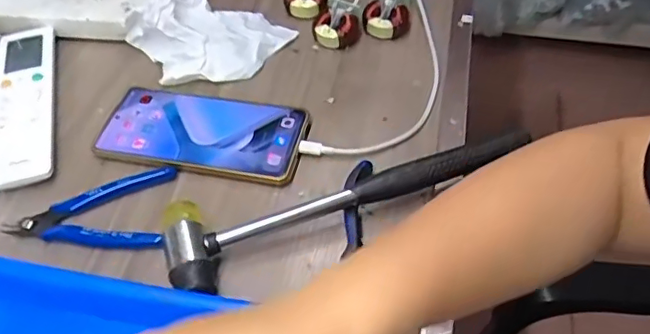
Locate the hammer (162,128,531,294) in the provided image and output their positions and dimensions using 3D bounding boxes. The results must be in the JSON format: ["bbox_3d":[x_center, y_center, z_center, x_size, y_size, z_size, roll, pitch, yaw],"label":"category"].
[{"bbox_3d":[0.014,0.013,0.399,0.256,0.041,0.066,-19,55,-16],"label":"hammer"}]

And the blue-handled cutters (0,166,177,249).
[{"bbox_3d":[-0.174,0.031,0.416,0.116,0.012,0.067,-4,50,-1],"label":"blue-handled cutters"}]

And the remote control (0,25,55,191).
[{"bbox_3d":[-0.258,-0.059,0.482,0.050,0.012,0.189,-14,51,-10],"label":"remote control"}]

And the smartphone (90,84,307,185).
[{"bbox_3d":[-0.098,-0.033,0.456,0.161,0.008,0.082,7,50,8],"label":"smartphone"}]

